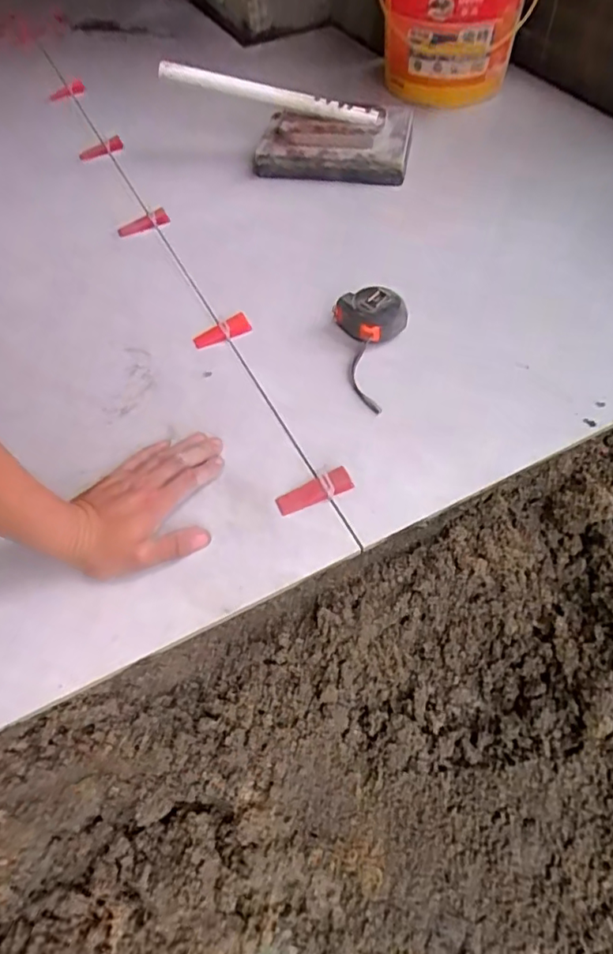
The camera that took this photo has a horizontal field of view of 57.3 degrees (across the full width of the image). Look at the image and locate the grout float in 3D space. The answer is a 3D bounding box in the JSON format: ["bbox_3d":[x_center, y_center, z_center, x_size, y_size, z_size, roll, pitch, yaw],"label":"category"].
[{"bbox_3d":[0.039,-0.494,0.836,0.223,0.079,0.101,7,56,9],"label":"grout float"}]

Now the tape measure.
[{"bbox_3d":[0.081,-0.147,0.618,0.076,0.041,0.153,-10,55,-3],"label":"tape measure"}]

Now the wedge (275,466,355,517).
[{"bbox_3d":[0.007,0.014,0.537,0.073,0.014,0.024,-23,58,-11],"label":"wedge"}]

